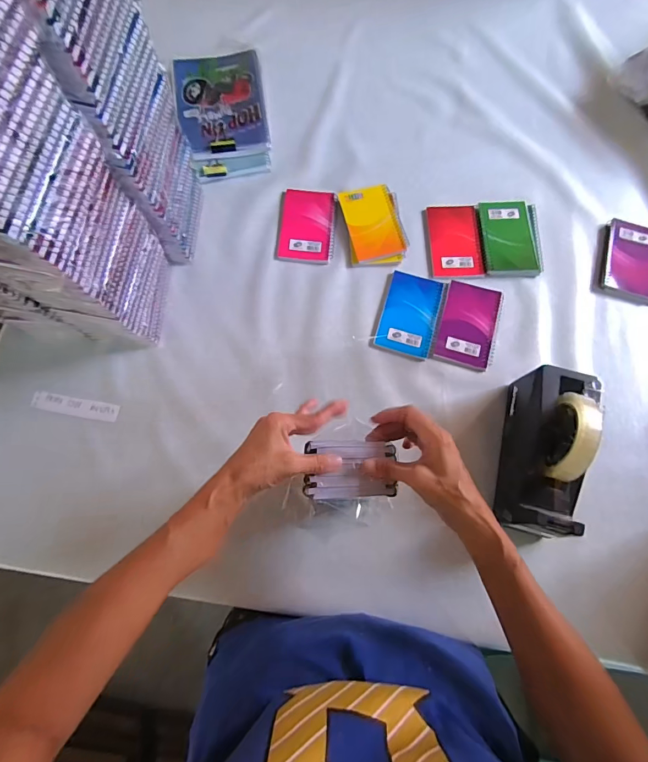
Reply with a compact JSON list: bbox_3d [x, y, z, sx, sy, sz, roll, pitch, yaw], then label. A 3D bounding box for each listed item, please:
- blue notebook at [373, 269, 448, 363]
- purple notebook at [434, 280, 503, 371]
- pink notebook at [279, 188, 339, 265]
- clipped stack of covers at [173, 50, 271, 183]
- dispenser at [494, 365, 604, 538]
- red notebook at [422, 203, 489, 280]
[{"bbox_3d":[0.133,-0.103,0.600,0.086,0.006,0.133,17,74,4],"label":"blue notebook"},{"bbox_3d":[0.223,-0.086,0.599,0.084,0.004,0.134,16,74,4],"label":"purple notebook"},{"bbox_3d":[-0.026,-0.253,0.640,0.088,0.010,0.132,4,74,1],"label":"pink notebook"},{"bbox_3d":[-0.175,-0.465,0.686,0.148,0.027,0.263,-11,74,-4],"label":"clipped stack of covers"},{"bbox_3d":[0.283,0.088,0.487,0.081,0.131,0.201,15,74,4],"label":"dispenser"},{"bbox_3d":[0.212,-0.226,0.637,0.089,0.011,0.126,-2,74,-1],"label":"red notebook"}]

